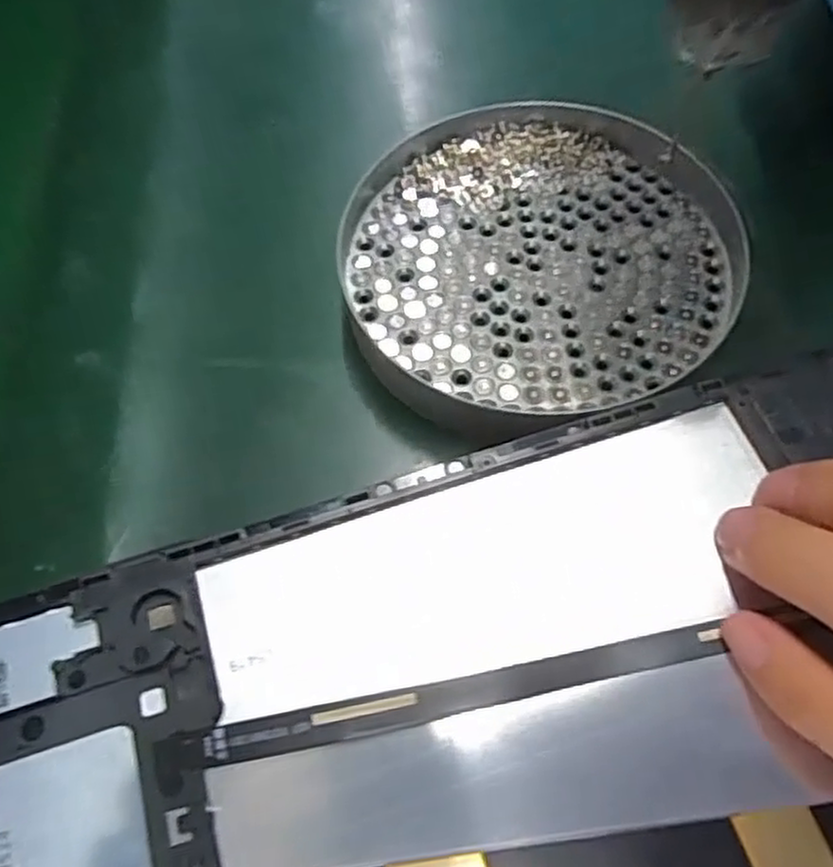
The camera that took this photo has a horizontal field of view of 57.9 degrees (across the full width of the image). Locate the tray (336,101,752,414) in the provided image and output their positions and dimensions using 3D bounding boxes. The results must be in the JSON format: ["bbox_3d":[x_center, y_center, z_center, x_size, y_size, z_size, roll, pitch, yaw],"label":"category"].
[{"bbox_3d":[0.037,-0.052,0.226,0.113,0.022,0.104,-1,61,1],"label":"tray"}]

